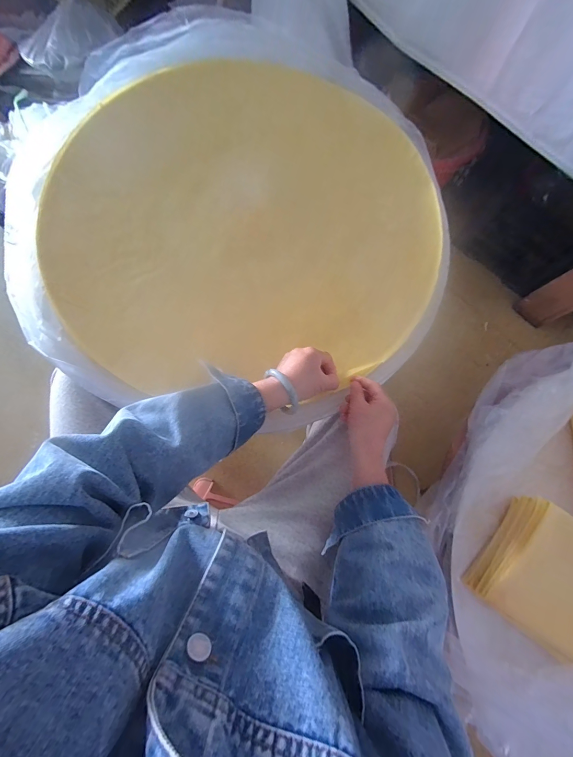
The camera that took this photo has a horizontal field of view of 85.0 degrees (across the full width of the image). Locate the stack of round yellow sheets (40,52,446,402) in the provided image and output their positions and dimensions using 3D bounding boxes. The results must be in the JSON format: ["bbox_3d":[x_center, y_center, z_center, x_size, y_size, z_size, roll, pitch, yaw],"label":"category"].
[{"bbox_3d":[-0.064,-0.306,0.565,0.645,0.044,0.666,2,78,-1],"label":"stack of round yellow sheets"}]

